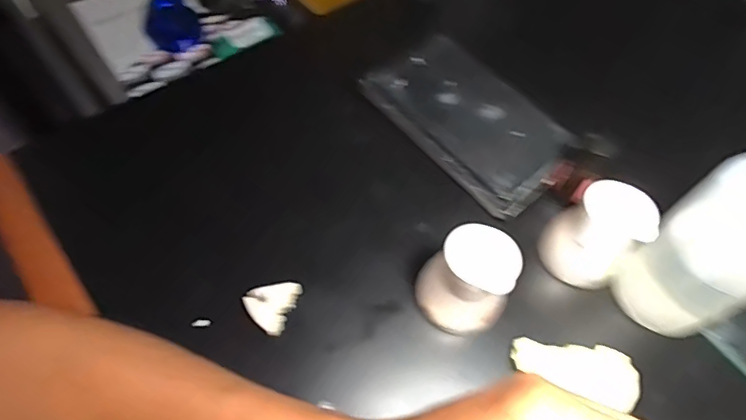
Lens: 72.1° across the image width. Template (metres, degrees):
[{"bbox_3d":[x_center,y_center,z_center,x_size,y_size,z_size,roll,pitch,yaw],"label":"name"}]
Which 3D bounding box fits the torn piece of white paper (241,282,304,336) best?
[{"bbox_3d":[-0.062,0.056,0.313,0.027,0.012,0.033,23,61,9],"label":"torn piece of white paper"}]

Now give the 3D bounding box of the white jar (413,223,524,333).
[{"bbox_3d":[0.055,0.043,0.300,0.048,0.061,0.044,2,60,-3],"label":"white jar"}]

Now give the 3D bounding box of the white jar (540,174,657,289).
[{"bbox_3d":[0.140,0.017,0.320,0.044,0.057,0.046,2,60,-3],"label":"white jar"}]

